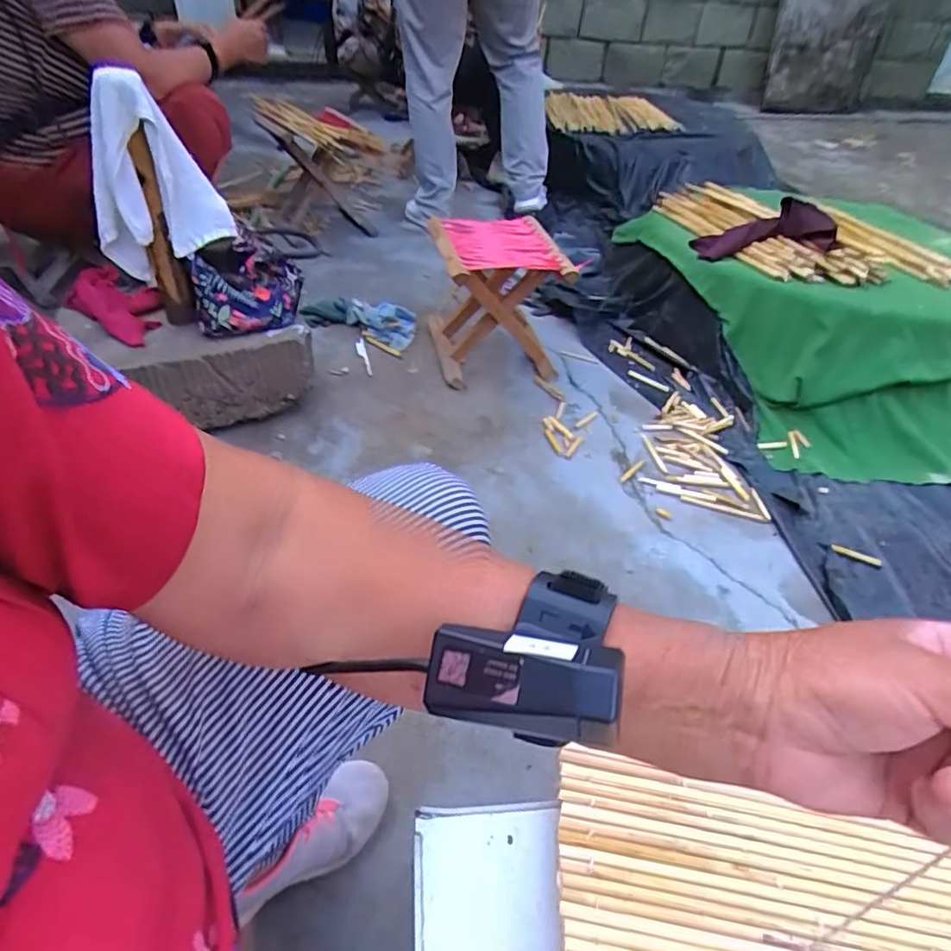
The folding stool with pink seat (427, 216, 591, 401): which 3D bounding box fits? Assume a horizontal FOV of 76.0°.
[{"bbox_3d":[0.039,-0.380,1.321,0.245,0.270,0.314,-7,43,-13],"label":"folding stool with pink seat"}]

